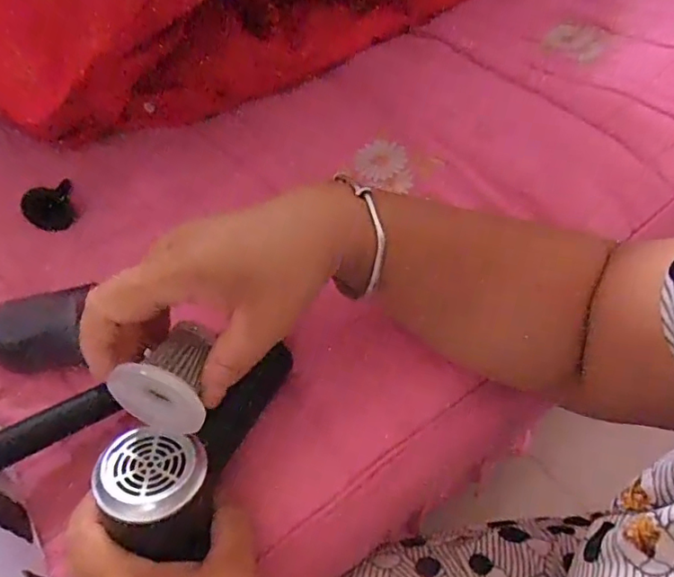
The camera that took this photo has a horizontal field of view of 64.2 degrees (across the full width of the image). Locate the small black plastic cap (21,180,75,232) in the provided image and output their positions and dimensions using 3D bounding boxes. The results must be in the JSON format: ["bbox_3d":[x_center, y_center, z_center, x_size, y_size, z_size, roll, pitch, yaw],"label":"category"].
[{"bbox_3d":[-0.252,-0.074,0.479,0.026,0.033,0.047,35,67,28],"label":"small black plastic cap"}]

